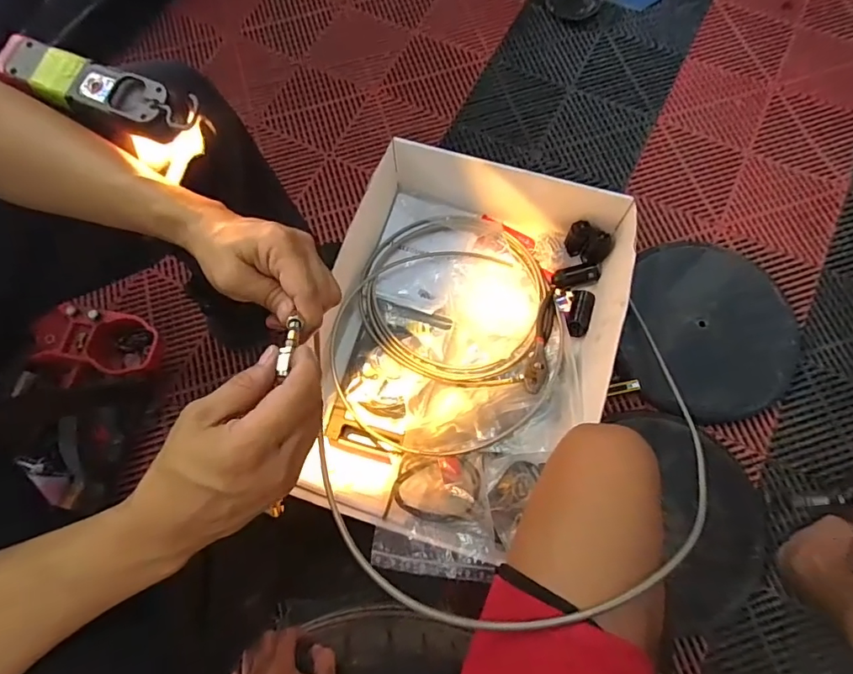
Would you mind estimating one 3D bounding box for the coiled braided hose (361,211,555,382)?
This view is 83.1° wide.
[{"bbox_3d":[0.053,-0.086,0.890,0.347,0.033,0.338,-1,71,2],"label":"coiled braided hose"}]

